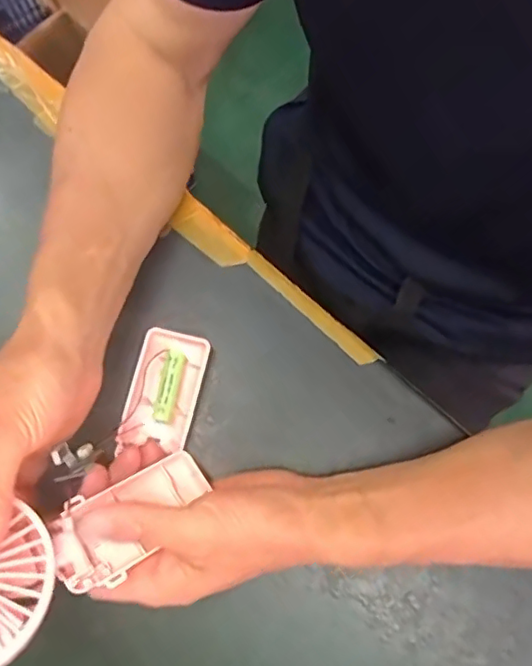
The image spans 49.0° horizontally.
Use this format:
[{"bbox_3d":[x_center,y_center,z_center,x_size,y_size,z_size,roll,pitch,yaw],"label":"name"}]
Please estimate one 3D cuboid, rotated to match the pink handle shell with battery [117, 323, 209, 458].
[{"bbox_3d":[-0.068,0.038,0.398,0.045,0.016,0.079,13,78,3],"label":"pink handle shell with battery"}]

